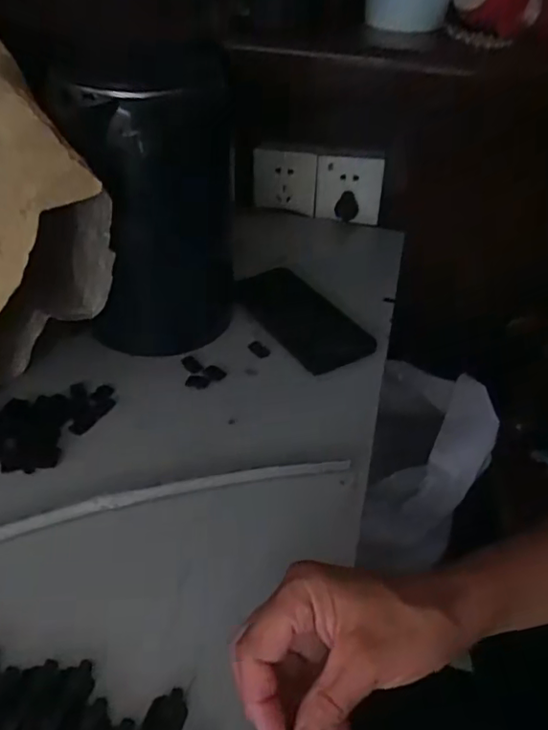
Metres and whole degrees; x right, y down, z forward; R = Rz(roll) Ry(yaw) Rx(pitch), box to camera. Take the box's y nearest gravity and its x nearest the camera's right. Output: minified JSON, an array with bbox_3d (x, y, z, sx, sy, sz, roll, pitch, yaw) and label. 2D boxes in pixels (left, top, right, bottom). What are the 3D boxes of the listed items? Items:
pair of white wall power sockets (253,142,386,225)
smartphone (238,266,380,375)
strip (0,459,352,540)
[{"bbox_3d":[0.057,-0.236,0.752,0.164,0.089,0.027,4,40,1],"label":"pair of white wall power sockets"},{"bbox_3d":[0.024,-0.048,0.572,0.079,0.009,0.147,-28,57,-27],"label":"smartphone"},{"bbox_3d":[-0.073,0.091,0.408,0.262,0.008,0.018,-9,42,-14],"label":"strip"}]

